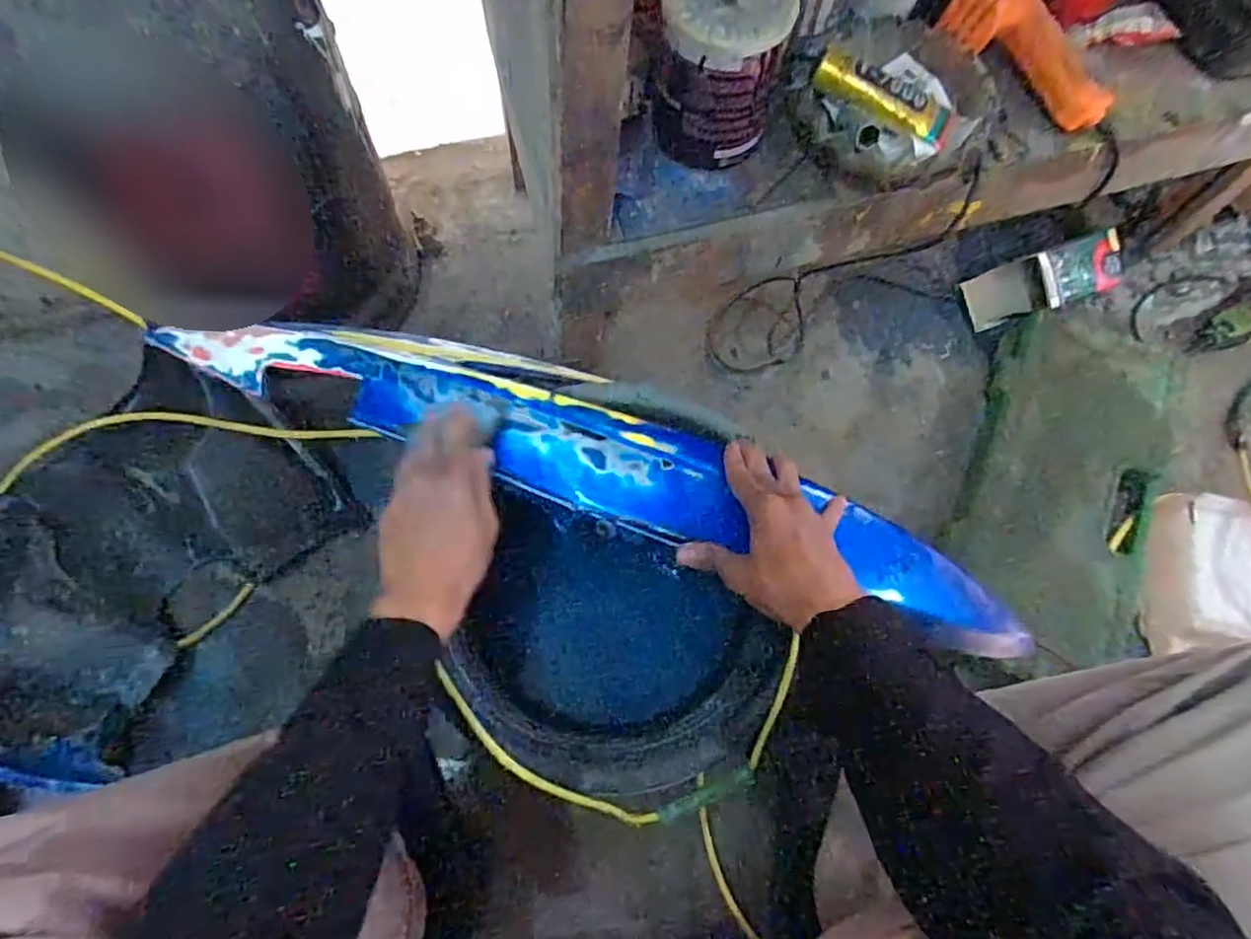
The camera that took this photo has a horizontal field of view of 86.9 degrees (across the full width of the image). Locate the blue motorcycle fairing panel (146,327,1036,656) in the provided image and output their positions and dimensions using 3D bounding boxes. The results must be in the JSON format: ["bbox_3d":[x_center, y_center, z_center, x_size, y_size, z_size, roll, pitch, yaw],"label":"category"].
[{"bbox_3d":[-0.031,-0.014,0.595,0.827,0.097,0.128,21,71,4],"label":"blue motorcycle fairing panel"}]

